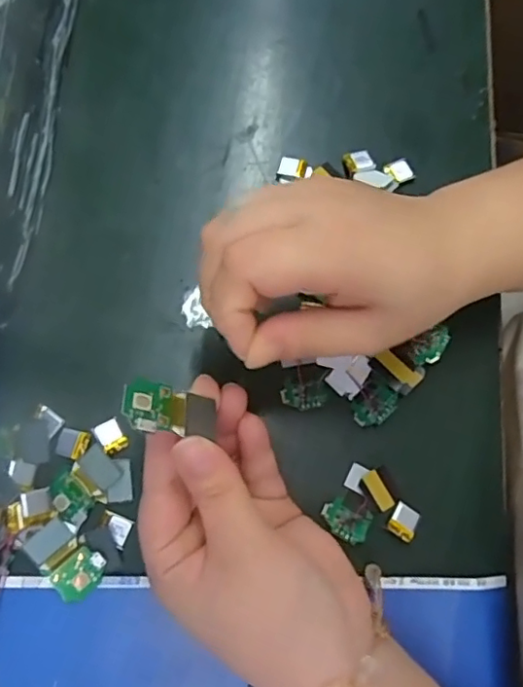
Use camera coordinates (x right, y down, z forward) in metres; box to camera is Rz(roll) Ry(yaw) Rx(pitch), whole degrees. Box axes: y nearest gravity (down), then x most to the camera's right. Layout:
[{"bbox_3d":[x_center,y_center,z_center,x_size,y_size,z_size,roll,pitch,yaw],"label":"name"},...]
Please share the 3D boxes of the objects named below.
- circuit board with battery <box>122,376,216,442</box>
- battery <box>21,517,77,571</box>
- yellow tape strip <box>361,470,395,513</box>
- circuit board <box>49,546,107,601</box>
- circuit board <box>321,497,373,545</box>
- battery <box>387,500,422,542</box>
[{"bbox_3d":[-0.037,0.026,0.230,0.035,0.005,0.024,19,41,-20],"label":"circuit board with battery"},{"bbox_3d":[-0.103,0.098,0.285,0.021,0.007,0.018,-42,81,-13],"label":"battery"},{"bbox_3d":[0.062,0.079,0.312,0.009,0.005,0.021,-30,79,-11],"label":"yellow tape strip"},{"bbox_3d":[-0.089,0.112,0.284,0.025,0.004,0.018,-42,81,-13],"label":"circuit board"},{"bbox_3d":[0.044,0.093,0.305,0.025,0.004,0.018,27,75,4],"label":"circuit board"},{"bbox_3d":[0.076,0.093,0.306,0.014,0.004,0.017,32,76,5],"label":"battery"}]

